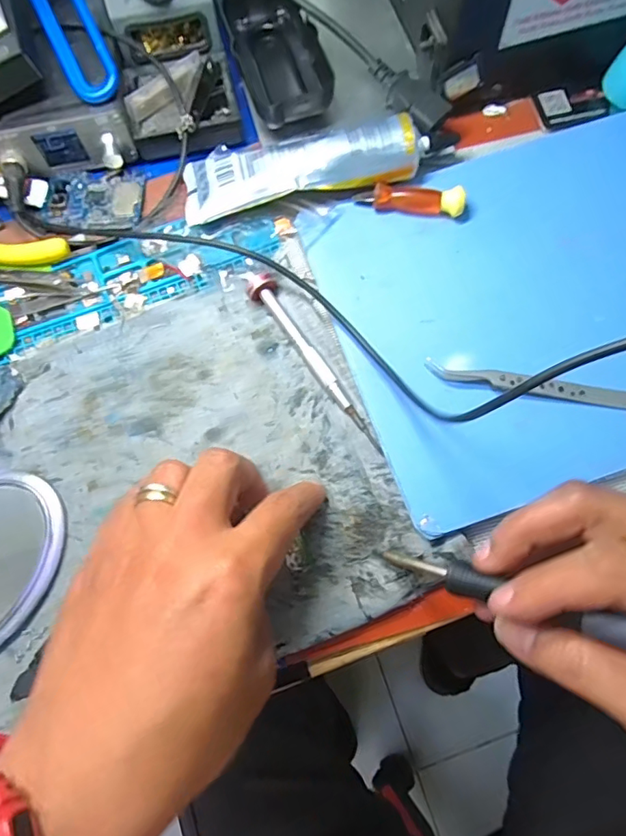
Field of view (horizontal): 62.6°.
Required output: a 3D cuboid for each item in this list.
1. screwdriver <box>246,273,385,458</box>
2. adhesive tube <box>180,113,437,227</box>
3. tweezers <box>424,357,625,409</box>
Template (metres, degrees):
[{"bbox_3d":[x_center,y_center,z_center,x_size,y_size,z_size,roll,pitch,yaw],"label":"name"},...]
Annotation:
[{"bbox_3d":[-0.001,-0.030,0.286,0.016,0.010,0.121,-30,74,-8],"label":"screwdriver"},{"bbox_3d":[-0.006,-0.156,0.311,0.147,0.030,0.049,-13,72,-3],"label":"adhesive tube"},{"bbox_3d":[0.121,-0.017,0.279,0.117,0.008,0.012,11,73,5],"label":"tweezers"}]

